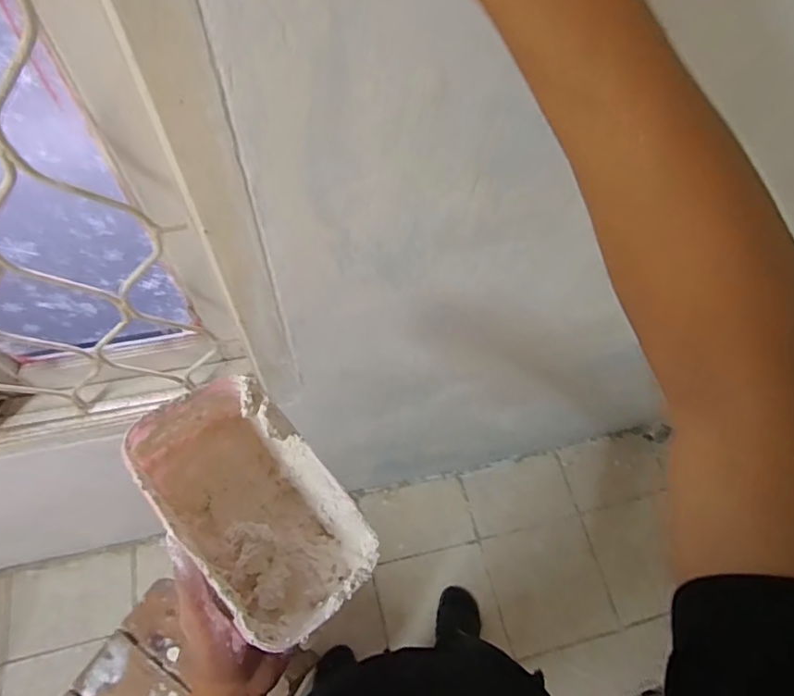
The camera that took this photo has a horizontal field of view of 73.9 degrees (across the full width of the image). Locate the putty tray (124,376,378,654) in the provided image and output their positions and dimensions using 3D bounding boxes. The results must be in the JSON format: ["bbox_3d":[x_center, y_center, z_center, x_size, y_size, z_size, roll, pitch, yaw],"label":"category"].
[{"bbox_3d":[-0.103,0.116,0.395,0.102,0.092,0.185,-39,70,-22],"label":"putty tray"}]

